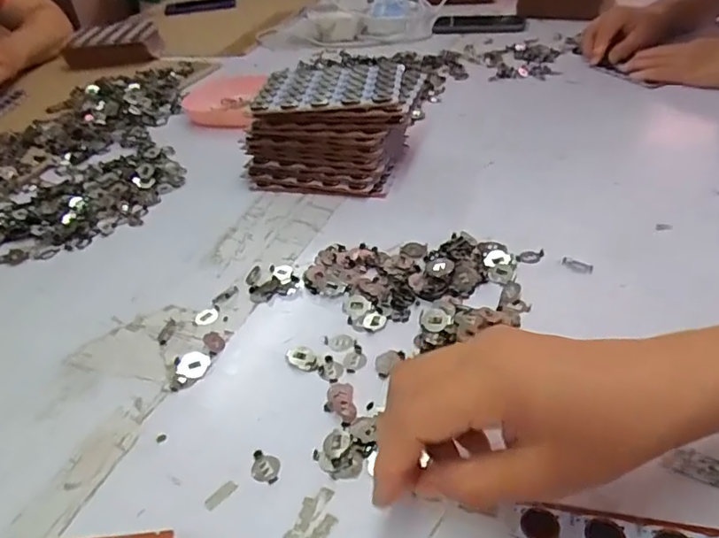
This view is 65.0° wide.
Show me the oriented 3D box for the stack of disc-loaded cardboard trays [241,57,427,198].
[{"bbox_3d":[-0.023,-0.148,0.588,0.177,0.095,0.123,8,39,18],"label":"stack of disc-loaded cardboard trays"}]

